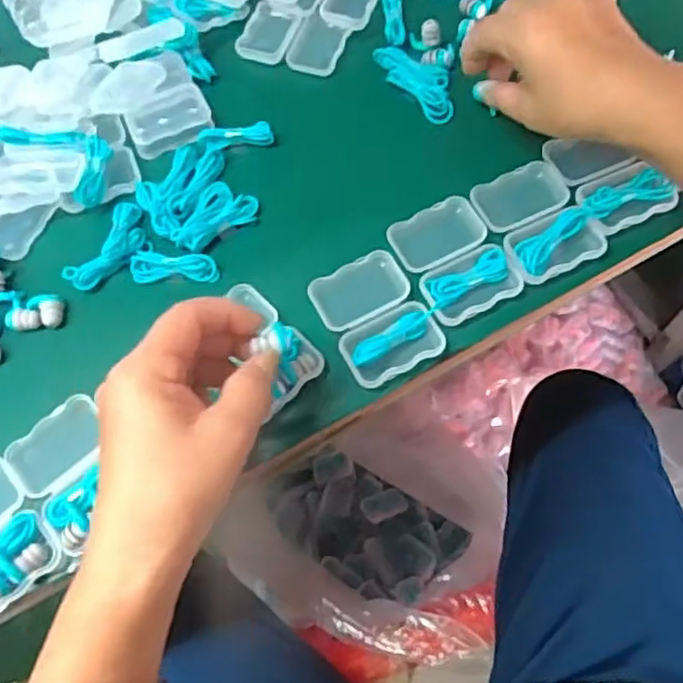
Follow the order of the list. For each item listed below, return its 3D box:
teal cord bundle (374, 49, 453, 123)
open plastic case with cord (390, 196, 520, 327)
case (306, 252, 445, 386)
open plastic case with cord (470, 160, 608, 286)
[{"bbox_3d":[0.054,-0.181,0.453,0.033,0.005,0.073,-37,69,-12],"label":"teal cord bundle"},{"bbox_3d":[0.067,-0.049,0.393,0.056,0.012,0.074,-25,67,-7],"label":"open plastic case with cord"},{"bbox_3d":[0.020,-0.015,0.381,0.055,0.016,0.074,-26,67,-8],"label":"case"},{"bbox_3d":[0.120,-0.075,0.398,0.056,0.017,0.075,-23,67,-6],"label":"open plastic case with cord"}]

